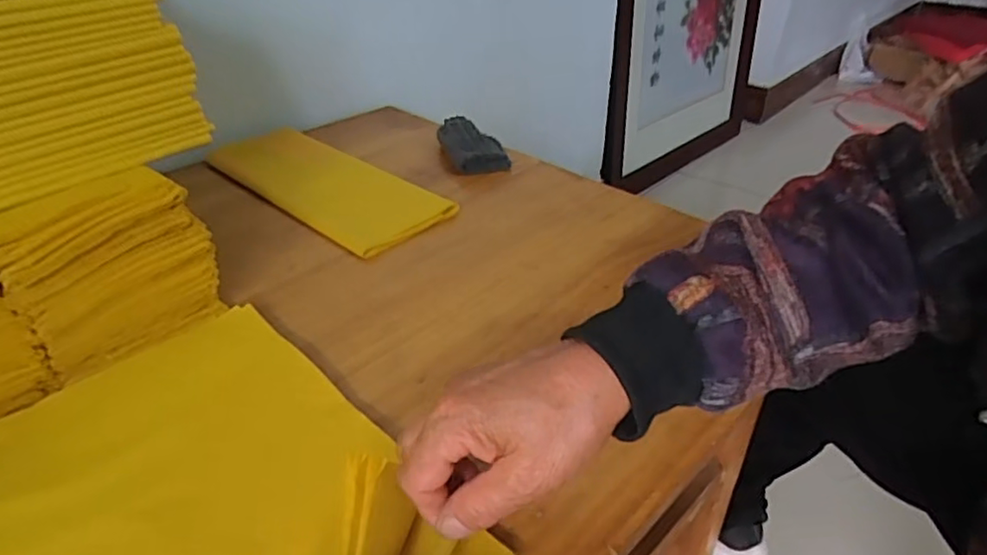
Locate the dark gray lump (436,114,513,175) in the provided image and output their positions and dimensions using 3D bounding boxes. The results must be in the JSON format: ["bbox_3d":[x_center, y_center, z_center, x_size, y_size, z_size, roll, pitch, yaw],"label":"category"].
[{"bbox_3d":[-0.025,-0.160,0.730,0.070,0.036,0.100,-13,36,-19],"label":"dark gray lump"}]

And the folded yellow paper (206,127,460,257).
[{"bbox_3d":[-0.180,-0.107,0.666,0.296,0.023,0.120,27,42,33],"label":"folded yellow paper"}]

